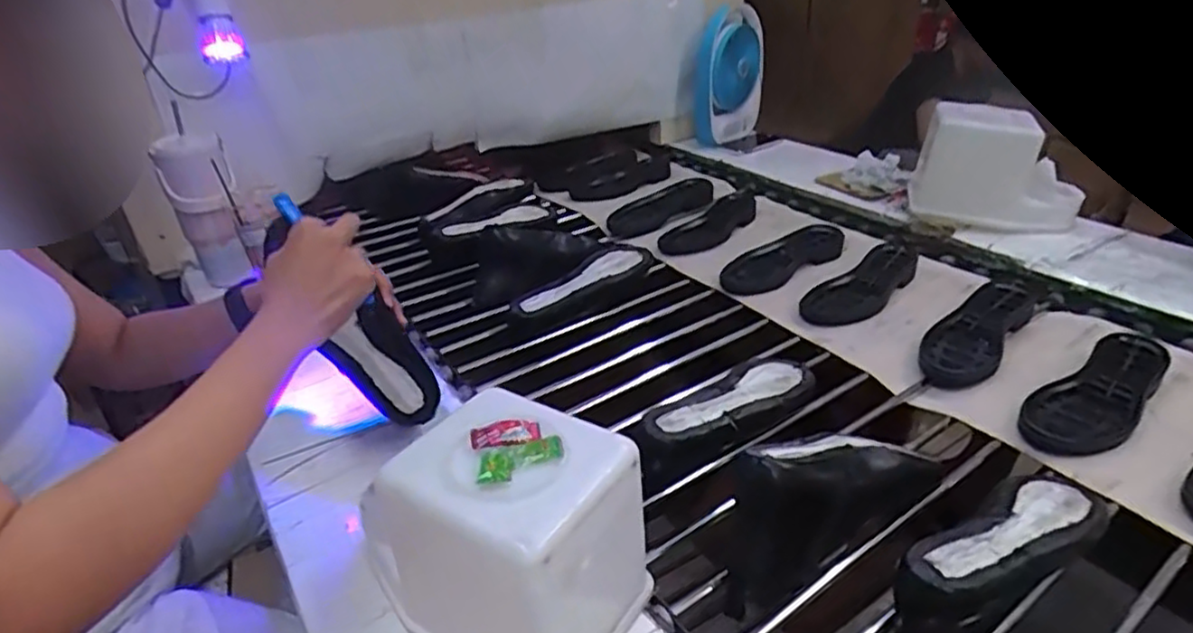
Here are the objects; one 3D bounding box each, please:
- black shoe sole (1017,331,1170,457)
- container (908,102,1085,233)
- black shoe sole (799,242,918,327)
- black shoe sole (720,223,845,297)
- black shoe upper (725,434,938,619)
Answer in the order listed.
[{"bbox_3d":[0.581,0.089,0.793,0.255,0.029,0.090,-24,35,-28],"label":"black shoe sole"},{"bbox_3d":[0.672,-0.243,1.149,0.253,0.189,0.106,9,32,22],"label":"container"},{"bbox_3d":[0.410,-0.052,1.058,0.242,0.030,0.091,-29,38,-34],"label":"black shoe sole"},{"bbox_3d":[0.309,-0.098,1.151,0.253,0.028,0.096,-22,34,-26],"label":"black shoe sole"},{"bbox_3d":[0.209,0.163,0.640,0.246,0.117,0.078,-22,34,-26],"label":"black shoe upper"}]

